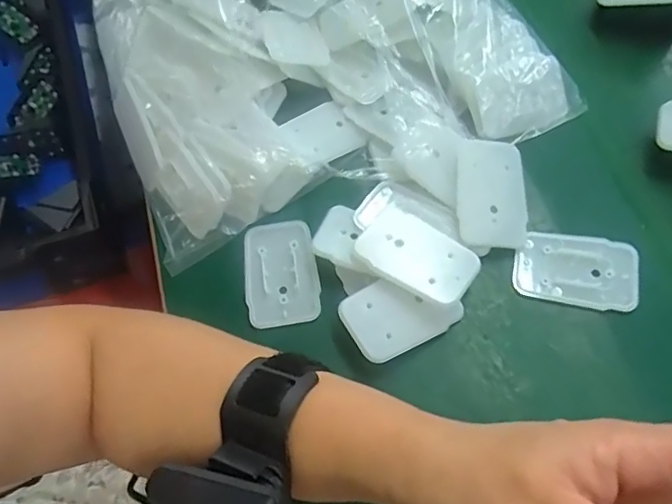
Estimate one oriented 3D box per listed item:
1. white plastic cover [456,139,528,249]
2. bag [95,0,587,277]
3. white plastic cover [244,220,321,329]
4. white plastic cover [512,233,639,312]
[{"bbox_3d":[0.095,-0.037,0.345,0.043,0.004,0.069,1,75,-7],"label":"white plastic cover"},{"bbox_3d":[-0.031,-0.183,0.416,0.288,0.066,0.318,-21,66,-7],"label":"bag"},{"bbox_3d":[-0.035,0.011,0.347,0.044,0.012,0.068,-10,65,-2],"label":"white plastic cover"},{"bbox_3d":[0.142,0.011,0.333,0.068,0.008,0.041,9,66,7],"label":"white plastic cover"}]

